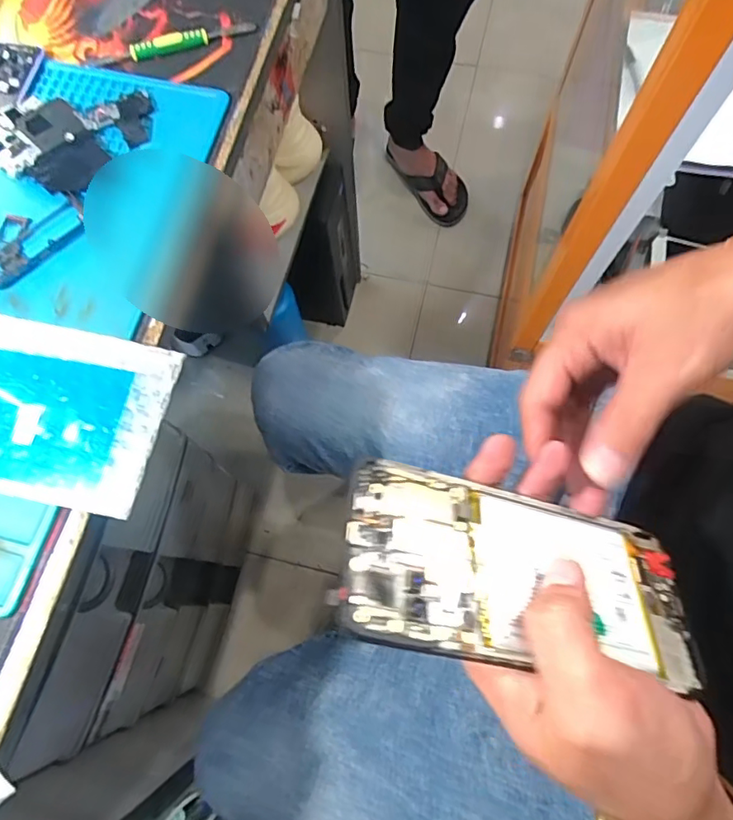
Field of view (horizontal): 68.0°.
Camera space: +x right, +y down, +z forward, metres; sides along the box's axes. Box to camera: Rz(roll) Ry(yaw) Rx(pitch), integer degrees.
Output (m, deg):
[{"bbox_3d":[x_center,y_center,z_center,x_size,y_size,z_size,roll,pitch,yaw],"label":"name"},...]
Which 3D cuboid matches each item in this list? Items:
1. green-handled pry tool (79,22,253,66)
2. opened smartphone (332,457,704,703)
[{"bbox_3d":[-0.135,-0.253,0.374,0.117,0.008,0.013,-15,73,-4],"label":"green-handled pry tool"},{"bbox_3d":[0.065,0.065,0.218,0.154,0.004,0.069,17,51,-15],"label":"opened smartphone"}]

